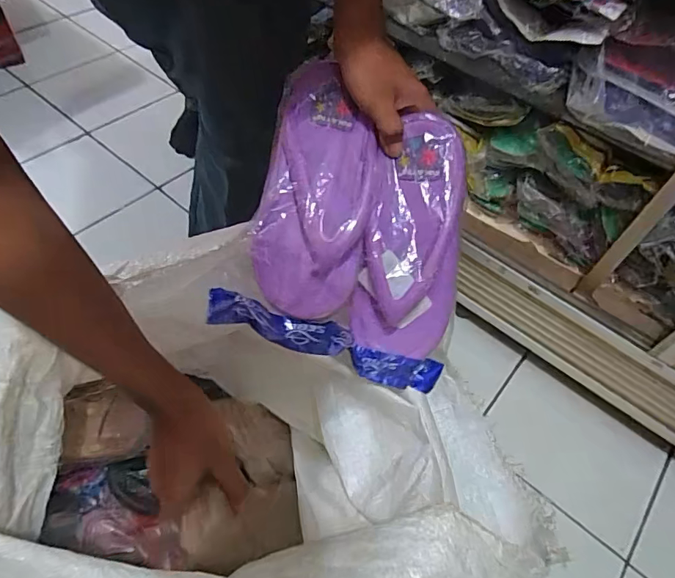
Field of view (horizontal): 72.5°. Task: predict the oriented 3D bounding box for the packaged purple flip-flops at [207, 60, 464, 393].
[{"bbox_3d":[0.032,-0.055,0.468,0.240,0.061,0.266,20,87,-11],"label":"packaged purple flip-flops"}]

